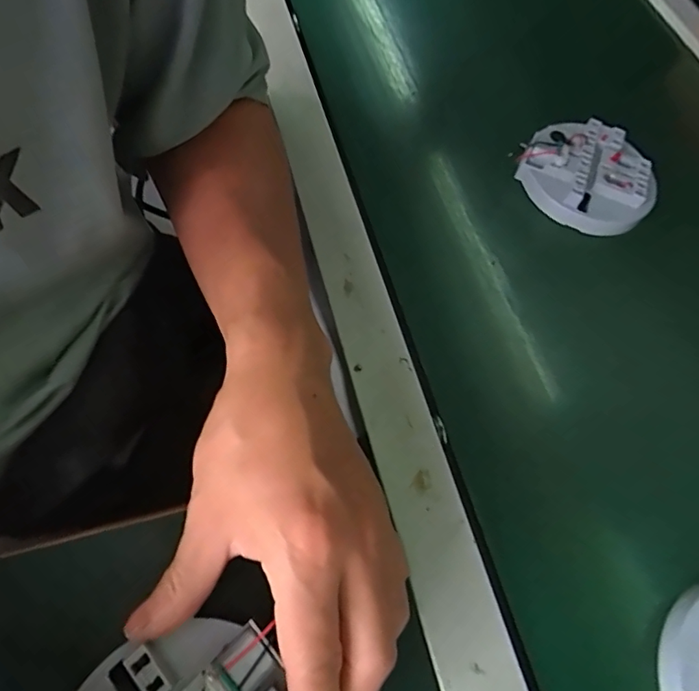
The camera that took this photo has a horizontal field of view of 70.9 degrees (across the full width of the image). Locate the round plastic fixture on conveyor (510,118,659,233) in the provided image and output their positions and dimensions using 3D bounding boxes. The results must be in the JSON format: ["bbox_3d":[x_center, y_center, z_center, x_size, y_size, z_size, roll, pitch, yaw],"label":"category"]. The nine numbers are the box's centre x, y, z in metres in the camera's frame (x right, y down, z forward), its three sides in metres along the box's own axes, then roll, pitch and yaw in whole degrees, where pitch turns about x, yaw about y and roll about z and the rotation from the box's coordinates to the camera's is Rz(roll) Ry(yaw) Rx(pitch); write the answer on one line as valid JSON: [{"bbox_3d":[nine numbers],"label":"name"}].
[{"bbox_3d":[0.185,-0.130,0.379,0.097,0.036,0.092,1,60,-2],"label":"round plastic fixture on conveyor"}]

